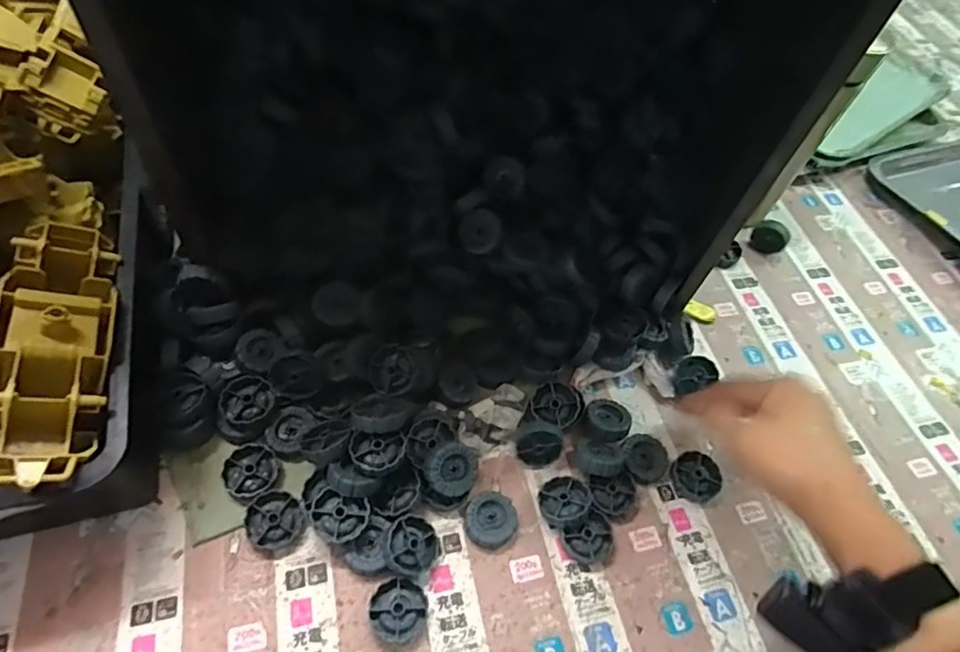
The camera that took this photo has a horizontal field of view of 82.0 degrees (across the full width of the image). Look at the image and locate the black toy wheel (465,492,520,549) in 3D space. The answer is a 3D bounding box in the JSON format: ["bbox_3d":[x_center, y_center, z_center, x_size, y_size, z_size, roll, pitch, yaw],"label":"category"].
[{"bbox_3d":[0.009,0.144,0.408,0.037,0.015,0.036,4,57,-6],"label":"black toy wheel"}]

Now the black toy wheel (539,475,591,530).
[{"bbox_3d":[0.064,0.132,0.417,0.036,0.015,0.039,-20,37,-6],"label":"black toy wheel"}]

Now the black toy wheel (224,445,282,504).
[{"bbox_3d":[-0.167,0.107,0.404,0.037,0.010,0.038,4,57,-6],"label":"black toy wheel"}]

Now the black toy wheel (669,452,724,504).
[{"bbox_3d":[0.174,0.122,0.444,0.038,0.013,0.037,4,57,-6],"label":"black toy wheel"}]

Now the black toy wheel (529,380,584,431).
[{"bbox_3d":[0.063,0.064,0.452,0.040,0.012,0.039,4,57,-6],"label":"black toy wheel"}]

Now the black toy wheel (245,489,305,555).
[{"bbox_3d":[-0.144,0.137,0.389,0.038,0.012,0.036,4,57,-6],"label":"black toy wheel"}]

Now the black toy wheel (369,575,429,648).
[{"bbox_3d":[-0.054,0.190,0.369,0.036,0.013,0.039,4,57,-6],"label":"black toy wheel"}]

